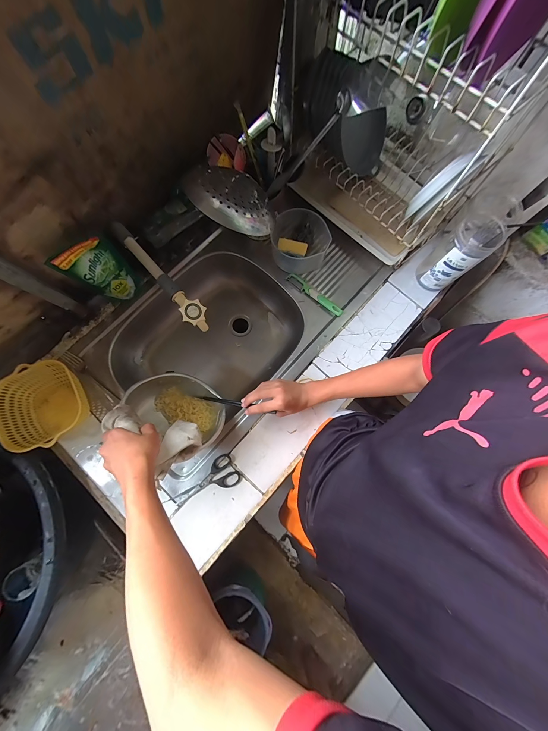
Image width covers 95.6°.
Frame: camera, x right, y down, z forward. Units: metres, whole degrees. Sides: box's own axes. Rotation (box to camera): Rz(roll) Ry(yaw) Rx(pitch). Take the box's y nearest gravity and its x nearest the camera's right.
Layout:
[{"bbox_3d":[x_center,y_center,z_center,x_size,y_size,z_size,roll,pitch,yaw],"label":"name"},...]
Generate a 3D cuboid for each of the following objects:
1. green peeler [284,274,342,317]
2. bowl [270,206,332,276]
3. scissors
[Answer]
[{"bbox_3d":[0.107,-0.188,0.646,0.174,0.019,0.028,39,81,8],"label":"green peeler"},{"bbox_3d":[0.072,-0.319,0.639,0.146,0.090,0.129,-1,78,0],"label":"bowl"},{"bbox_3d":[-0.155,0.269,0.553,0.160,0.006,0.069,-34,80,-6],"label":"scissors"}]

